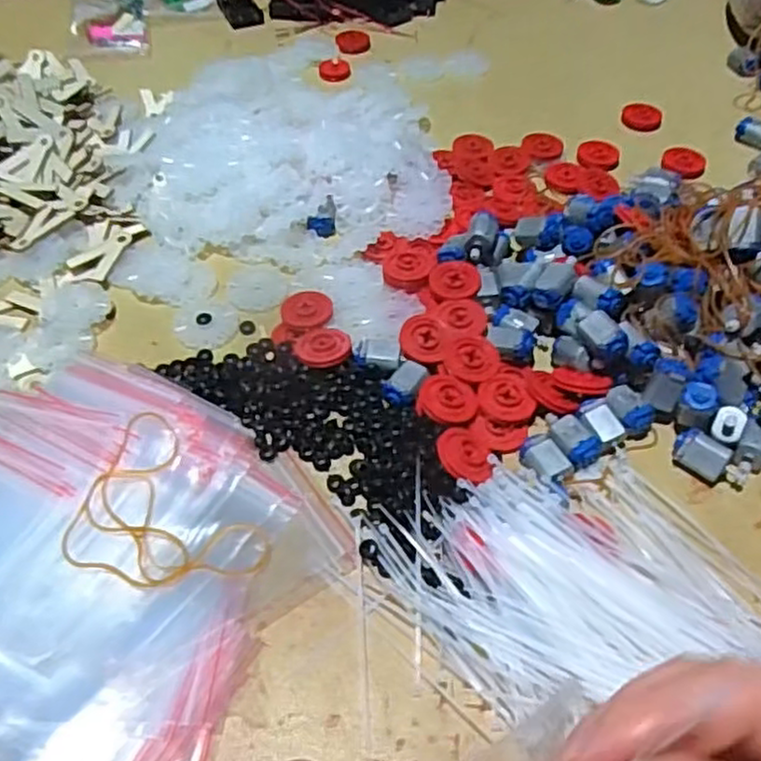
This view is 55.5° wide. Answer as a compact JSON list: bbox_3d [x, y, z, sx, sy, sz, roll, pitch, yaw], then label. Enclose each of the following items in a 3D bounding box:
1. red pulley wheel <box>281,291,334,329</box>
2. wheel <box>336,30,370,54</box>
[{"bbox_3d":[-0.047,-0.045,0.452,0.031,0.007,0.026,15,52,12],"label":"red pulley wheel"},{"bbox_3d":[-0.025,-0.321,0.686,0.032,0.012,0.025,-1,51,-1],"label":"wheel"}]

